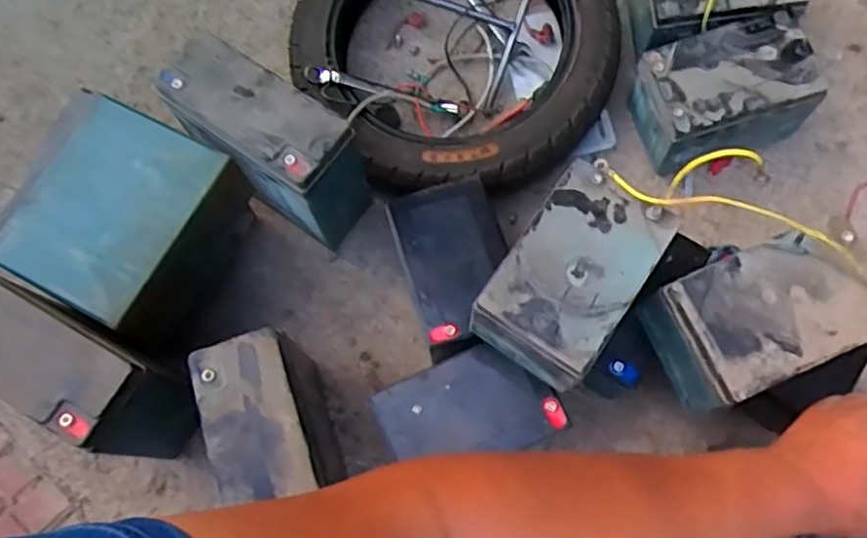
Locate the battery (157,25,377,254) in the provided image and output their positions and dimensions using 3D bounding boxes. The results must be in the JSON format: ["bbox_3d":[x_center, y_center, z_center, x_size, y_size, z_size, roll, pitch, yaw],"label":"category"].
[{"bbox_3d":[-0.162,-0.114,0.641,0.180,0.167,0.087,31,73,9],"label":"battery"}]

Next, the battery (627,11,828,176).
[{"bbox_3d":[0.287,-0.174,0.653,0.147,0.109,0.108,-16,71,-7],"label":"battery"}]

